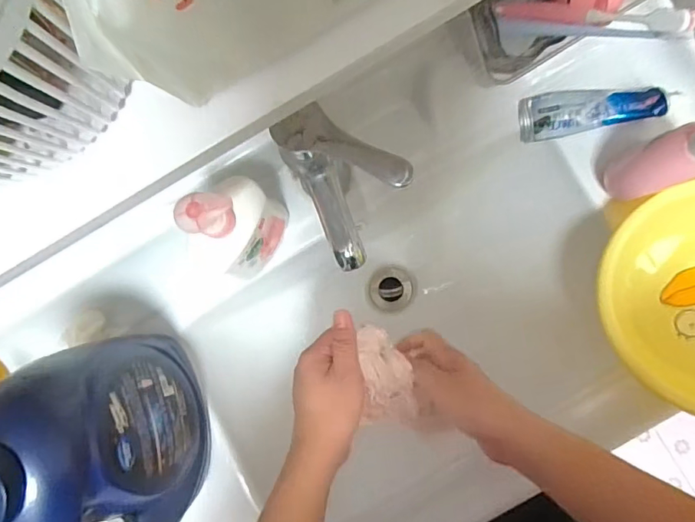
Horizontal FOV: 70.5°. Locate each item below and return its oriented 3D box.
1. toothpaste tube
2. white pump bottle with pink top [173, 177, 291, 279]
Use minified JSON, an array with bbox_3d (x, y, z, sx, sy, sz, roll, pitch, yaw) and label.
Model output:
[{"bbox_3d":[0.262,-0.161,0.534,0.141,0.025,0.044,-3,89,16],"label":"toothpaste tube"},{"bbox_3d":[-0.104,-0.029,0.464,0.054,0.171,0.091,35,90,2],"label":"white pump bottle with pink top"}]

